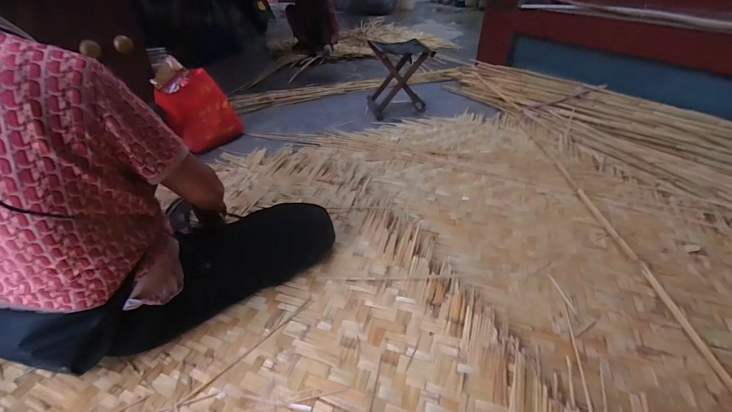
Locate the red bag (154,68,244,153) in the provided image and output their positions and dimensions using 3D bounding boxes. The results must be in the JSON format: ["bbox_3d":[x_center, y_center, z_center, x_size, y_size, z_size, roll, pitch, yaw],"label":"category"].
[{"bbox_3d":[-0.689,-0.393,1.433,0.067,0.322,0.302,23,42,30],"label":"red bag"}]

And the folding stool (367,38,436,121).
[{"bbox_3d":[0.169,-0.670,1.754,0.294,0.327,0.261,-5,35,-5],"label":"folding stool"}]

